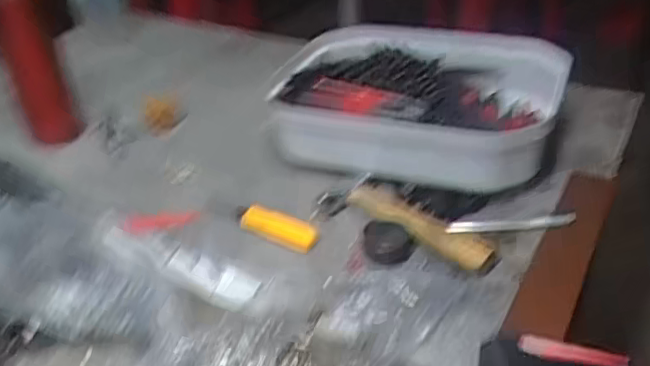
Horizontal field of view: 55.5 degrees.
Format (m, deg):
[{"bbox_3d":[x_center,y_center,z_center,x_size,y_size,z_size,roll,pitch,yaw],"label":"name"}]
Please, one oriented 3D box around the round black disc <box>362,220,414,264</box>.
[{"bbox_3d":[0.050,0.045,0.486,0.040,0.017,0.040,-2,33,1],"label":"round black disc"}]

